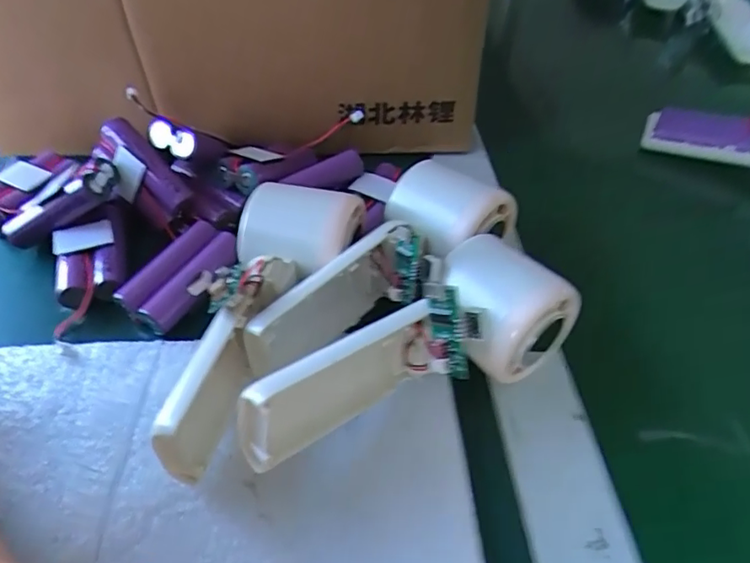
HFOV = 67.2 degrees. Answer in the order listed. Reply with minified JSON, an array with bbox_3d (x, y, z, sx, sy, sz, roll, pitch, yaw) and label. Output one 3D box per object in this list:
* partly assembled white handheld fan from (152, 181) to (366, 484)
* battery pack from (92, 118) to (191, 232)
[{"bbox_3d":[-0.049,0.016,0.266,0.058,0.052,0.153,9,48,6],"label":"partly assembled white handheld fan"},{"bbox_3d":[-0.140,-0.065,0.337,0.065,0.034,0.017,47,23,1],"label":"battery pack"}]

